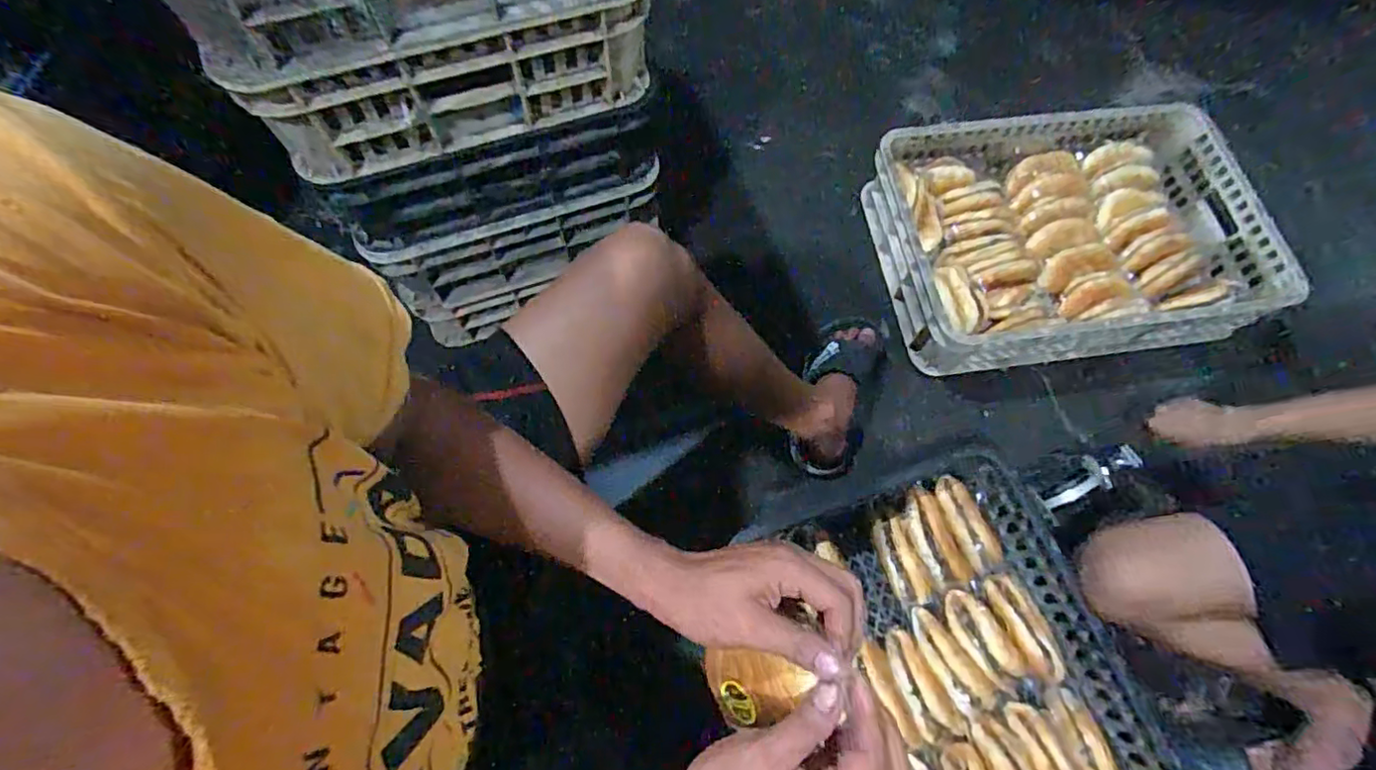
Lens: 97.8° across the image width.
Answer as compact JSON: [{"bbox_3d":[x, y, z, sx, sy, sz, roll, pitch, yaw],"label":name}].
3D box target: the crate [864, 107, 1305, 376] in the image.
[{"bbox_3d":[0.668,-0.264,1.060,0.635,0.117,0.428,-9,69,-5],"label":"crate"}]

